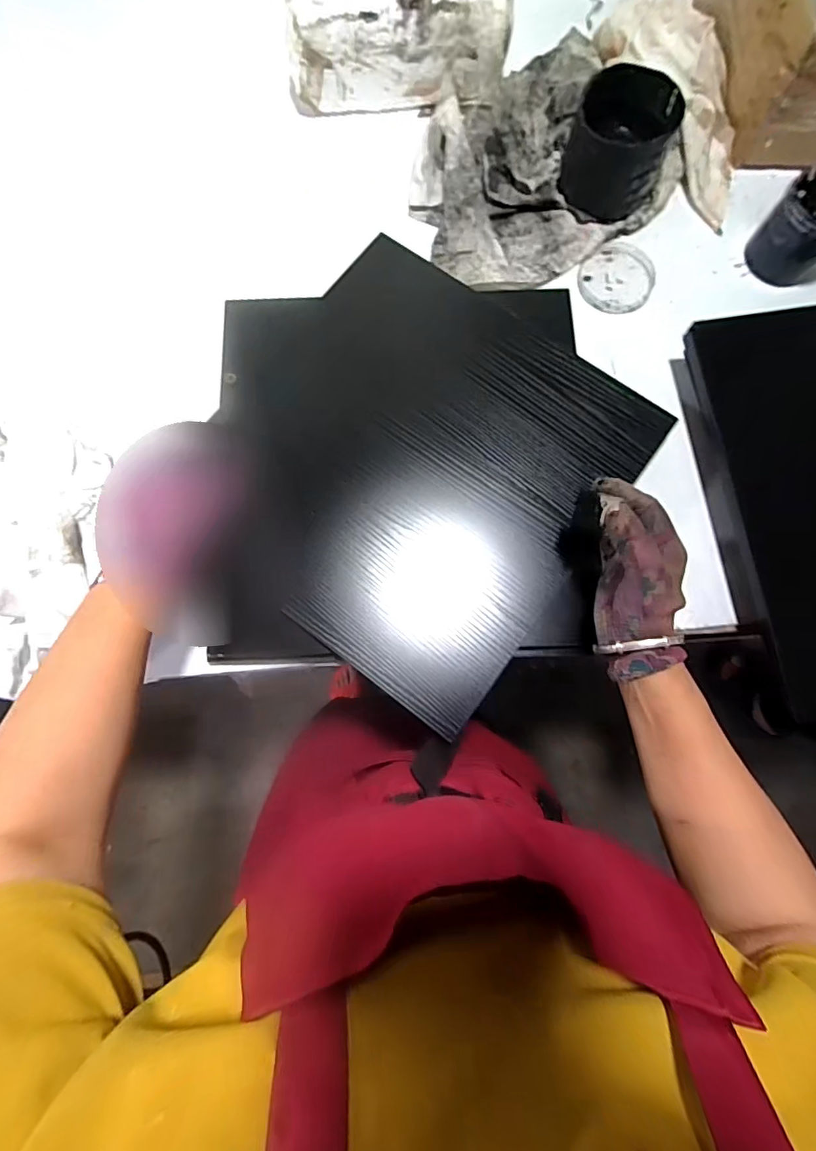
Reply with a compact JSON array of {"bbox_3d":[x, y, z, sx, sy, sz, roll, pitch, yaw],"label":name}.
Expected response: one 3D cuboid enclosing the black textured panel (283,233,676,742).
[{"bbox_3d":[0.016,-0.105,0.477,0.345,0.027,0.374,36,82,7],"label":"black textured panel"}]

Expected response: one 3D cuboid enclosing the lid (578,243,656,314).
[{"bbox_3d":[0.235,-0.334,0.551,0.081,0.007,0.081,0,79,1],"label":"lid"}]

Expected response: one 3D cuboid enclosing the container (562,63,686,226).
[{"bbox_3d":[0.226,-0.465,0.531,0.096,0.083,0.112,20,80,5],"label":"container"}]

